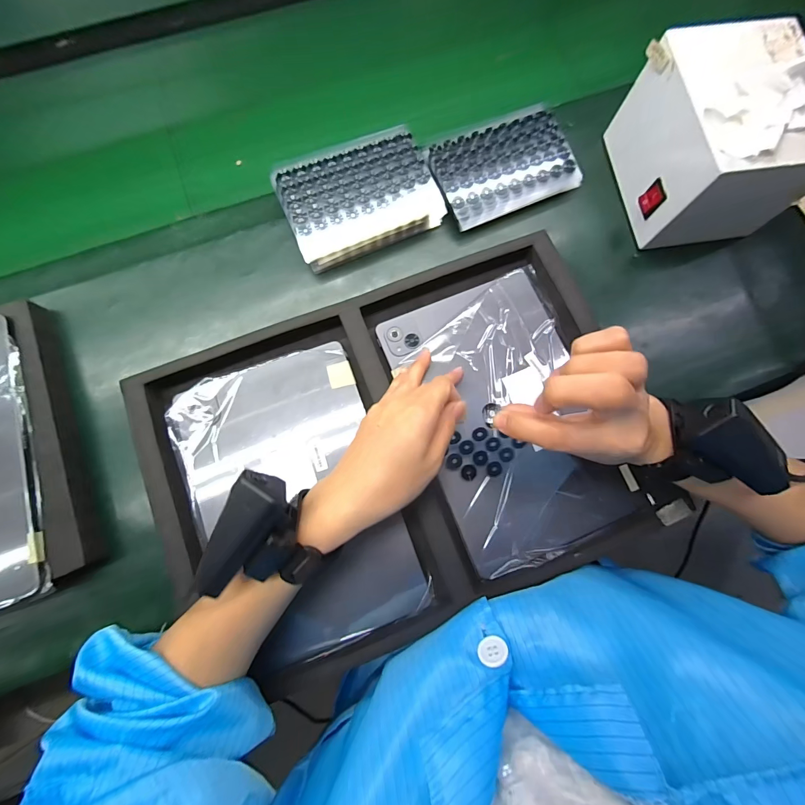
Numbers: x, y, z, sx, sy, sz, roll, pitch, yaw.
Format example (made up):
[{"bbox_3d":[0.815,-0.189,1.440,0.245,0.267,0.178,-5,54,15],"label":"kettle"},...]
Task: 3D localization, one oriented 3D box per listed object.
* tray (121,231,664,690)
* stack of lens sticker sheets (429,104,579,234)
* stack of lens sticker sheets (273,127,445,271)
[{"bbox_3d":[-0.003,0.040,0.322,0.425,0.038,0.309,-21,78,-6],"label":"tray"},{"bbox_3d":[0.110,-0.260,0.395,0.149,0.038,0.097,-23,78,-6],"label":"stack of lens sticker sheets"},{"bbox_3d":[-0.047,-0.218,0.377,0.162,0.049,0.095,-27,79,-7],"label":"stack of lens sticker sheets"}]

